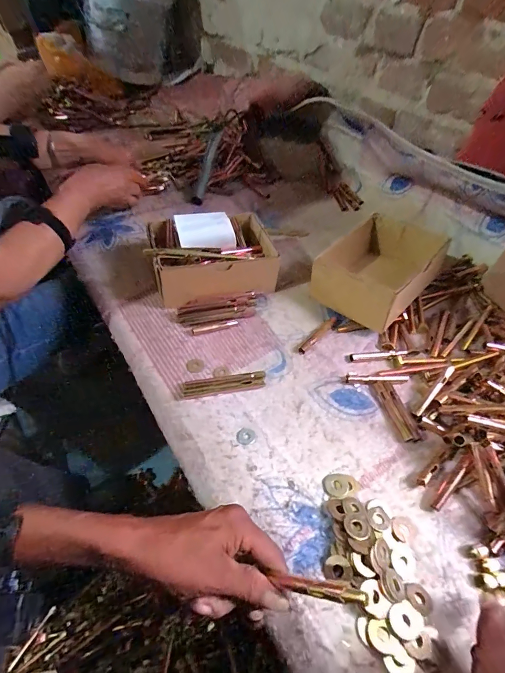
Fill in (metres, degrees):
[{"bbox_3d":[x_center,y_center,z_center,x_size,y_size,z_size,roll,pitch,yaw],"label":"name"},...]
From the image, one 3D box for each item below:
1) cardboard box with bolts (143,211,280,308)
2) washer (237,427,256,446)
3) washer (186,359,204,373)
[{"bbox_3d":[-0.059,-0.120,0.555,0.185,0.089,0.136,-7,48,-10],"label":"cardboard box with bolts"},{"bbox_3d":[-0.007,0.116,0.419,0.022,0.004,0.021,2,47,-2],"label":"washer"},{"bbox_3d":[-0.076,0.040,0.481,0.022,0.004,0.021,0,60,-1],"label":"washer"}]

